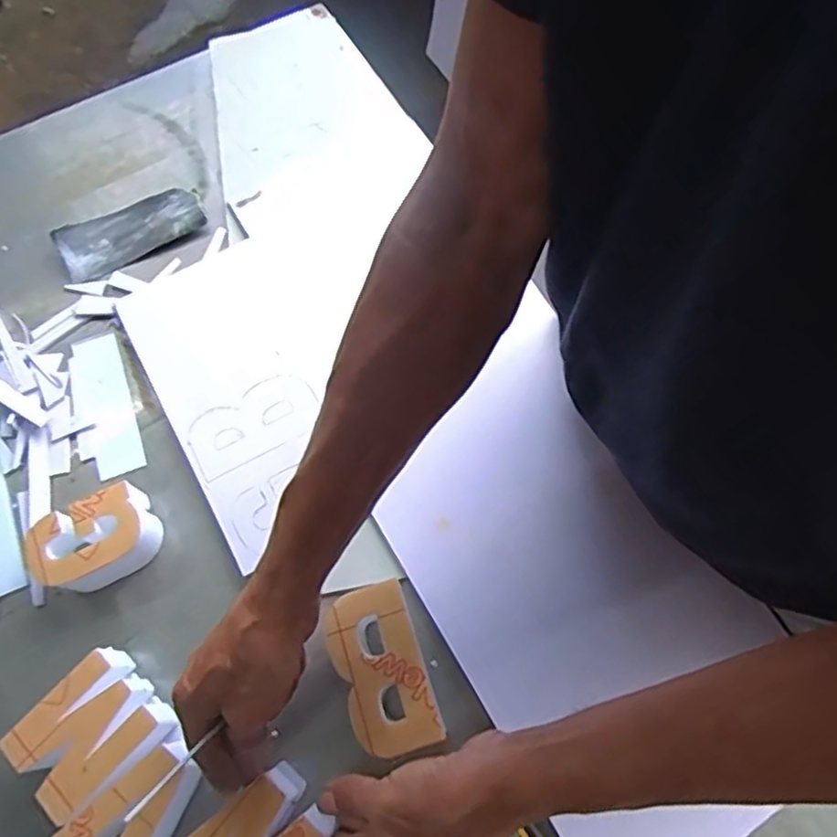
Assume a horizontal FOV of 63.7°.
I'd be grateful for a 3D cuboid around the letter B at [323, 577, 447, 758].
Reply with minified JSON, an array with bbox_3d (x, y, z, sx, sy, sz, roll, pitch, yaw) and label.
[{"bbox_3d":[-0.025,0.177,0.476,0.058,0.042,0.108,-18,69,-4],"label":"letter B"}]

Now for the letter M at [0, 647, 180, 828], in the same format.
[{"bbox_3d":[-0.224,0.219,0.469,0.078,0.045,0.084,40,76,16],"label":"letter M"}]

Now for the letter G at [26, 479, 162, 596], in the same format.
[{"bbox_3d":[-0.248,0.095,0.519,0.085,0.042,0.056,-29,70,-8],"label":"letter G"}]

